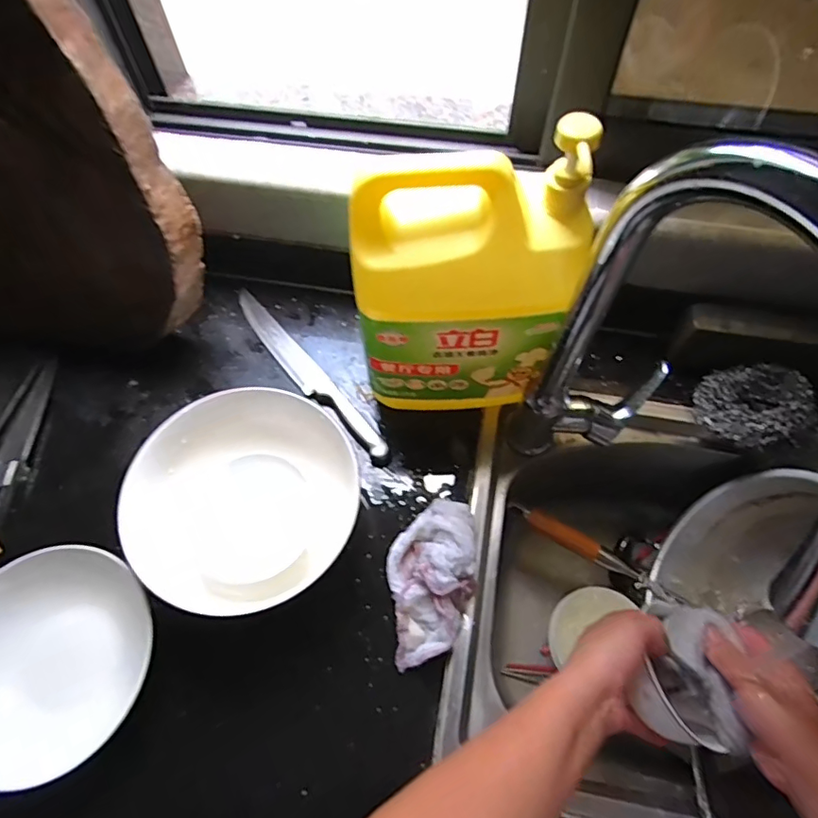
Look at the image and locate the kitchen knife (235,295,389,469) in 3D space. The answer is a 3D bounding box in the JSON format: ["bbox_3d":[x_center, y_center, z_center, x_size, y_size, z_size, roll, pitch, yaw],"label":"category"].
[{"bbox_3d":[-0.117,-0.042,0.611,0.033,0.010,0.288,-37,68,-16],"label":"kitchen knife"}]

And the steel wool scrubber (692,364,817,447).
[{"bbox_3d":[0.361,-0.003,0.559,0.099,0.041,0.078,3,63,3],"label":"steel wool scrubber"}]

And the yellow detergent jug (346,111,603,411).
[{"bbox_3d":[0.050,-0.097,0.459,0.182,0.245,0.085,-7,63,-3],"label":"yellow detergent jug"}]

